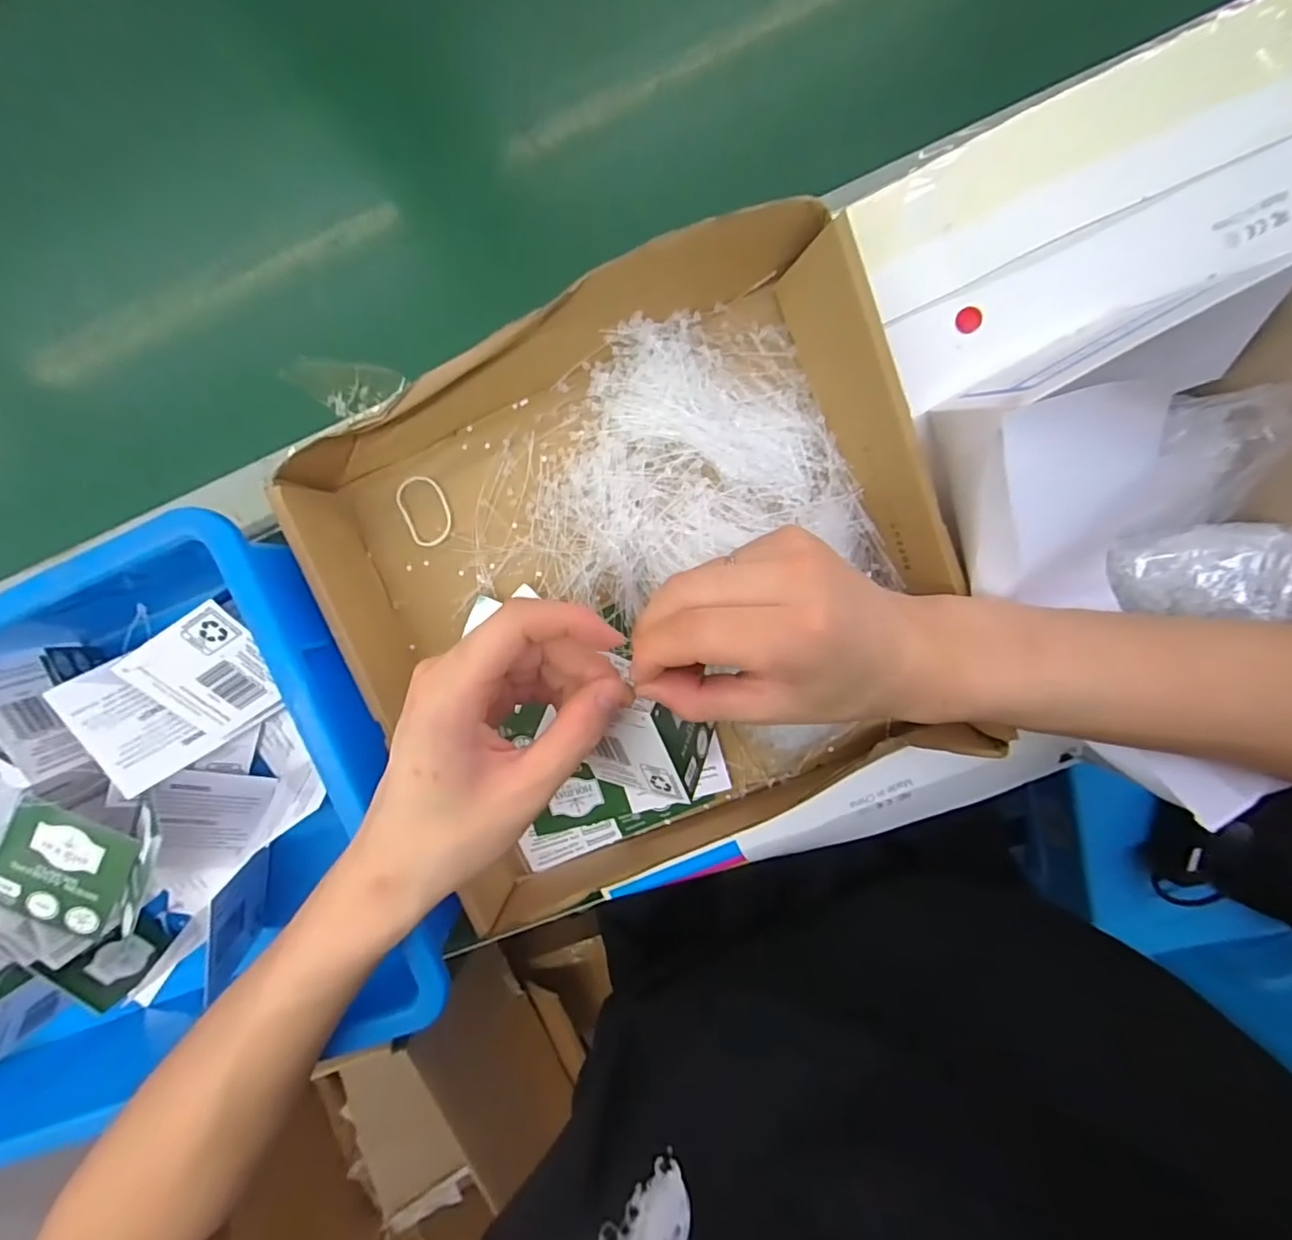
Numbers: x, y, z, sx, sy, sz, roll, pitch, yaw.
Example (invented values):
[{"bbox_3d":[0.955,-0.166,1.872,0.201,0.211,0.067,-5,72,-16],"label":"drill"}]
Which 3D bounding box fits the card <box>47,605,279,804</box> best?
[{"bbox_3d":[-0.254,0.040,0.306,0.105,0.034,0.066,-30,94,5],"label":"card"}]

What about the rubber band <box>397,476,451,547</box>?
[{"bbox_3d":[-0.130,-0.065,0.326,0.029,0.004,0.042,-24,95,5],"label":"rubber band"}]

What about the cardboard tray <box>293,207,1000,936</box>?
[{"bbox_3d":[0.000,-0.010,0.299,0.309,0.054,0.308,-23,95,5],"label":"cardboard tray"}]

